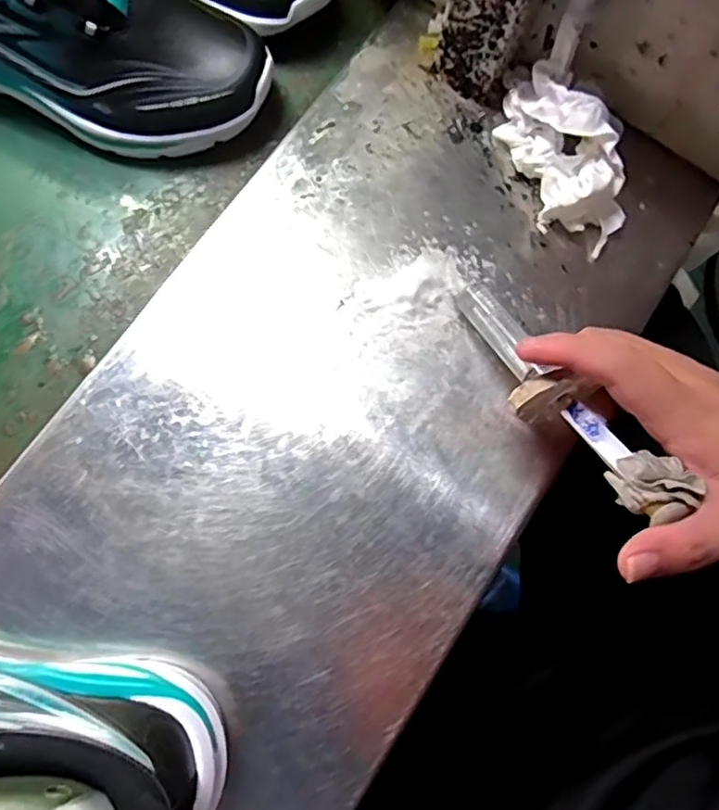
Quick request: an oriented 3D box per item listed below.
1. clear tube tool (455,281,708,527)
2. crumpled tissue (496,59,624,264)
[{"bbox_3d":[0.088,-0.003,0.275,0.031,0.027,0.130,-38,73,-9],"label":"clear tube tool"},{"bbox_3d":[0.118,-0.141,0.352,0.049,0.047,0.105,-21,80,-8],"label":"crumpled tissue"}]

